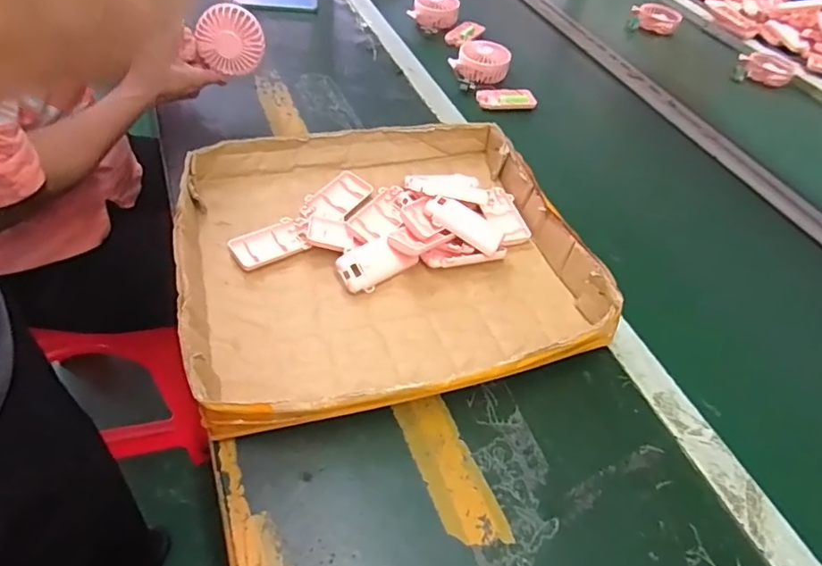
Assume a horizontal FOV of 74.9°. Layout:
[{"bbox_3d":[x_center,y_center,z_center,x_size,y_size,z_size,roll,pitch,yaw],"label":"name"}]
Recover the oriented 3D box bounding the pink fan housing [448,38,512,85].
[{"bbox_3d":[0.118,-0.378,0.907,0.080,0.034,0.074,34,52,21],"label":"pink fan housing"}]

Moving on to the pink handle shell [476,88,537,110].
[{"bbox_3d":[0.154,-0.299,0.869,0.094,0.020,0.039,0,48,-9],"label":"pink handle shell"}]

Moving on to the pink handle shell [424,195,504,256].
[{"bbox_3d":[0.060,-0.067,0.605,0.092,0.012,0.037,32,53,1],"label":"pink handle shell"}]

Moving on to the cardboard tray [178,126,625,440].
[{"bbox_3d":[-0.031,-0.038,0.586,0.402,0.060,0.376,-9,50,-16],"label":"cardboard tray"}]

